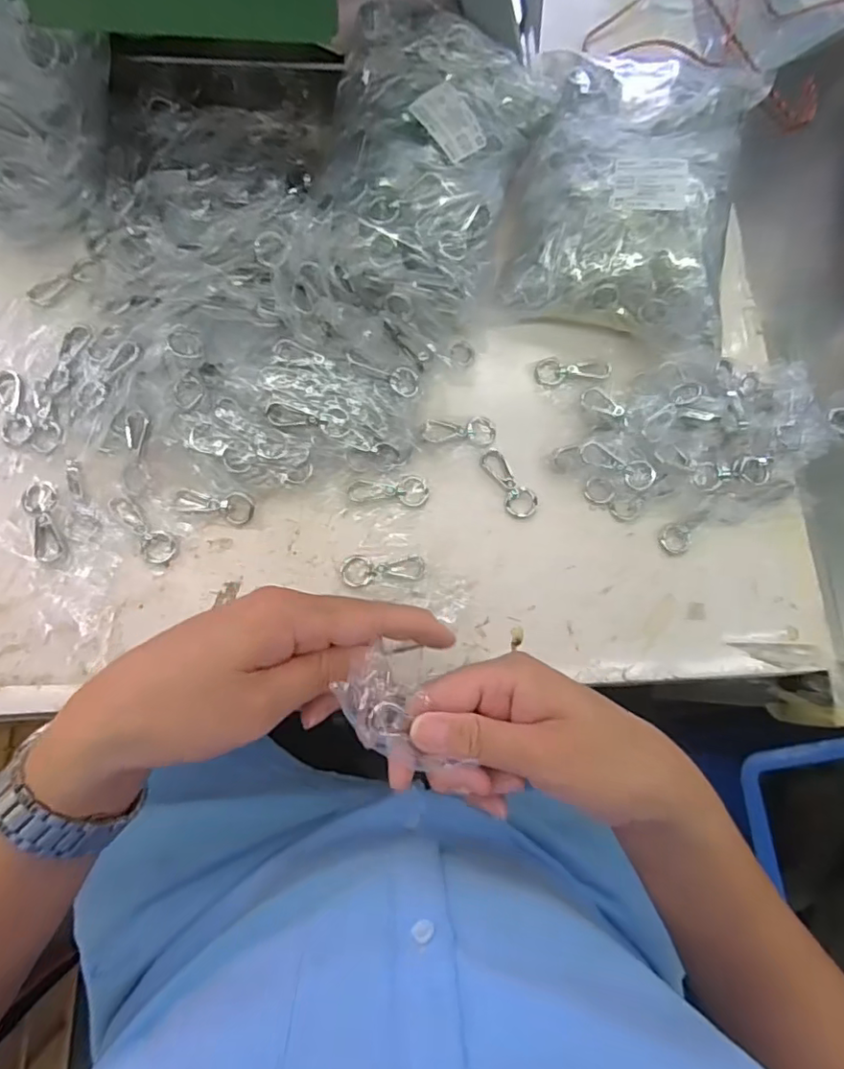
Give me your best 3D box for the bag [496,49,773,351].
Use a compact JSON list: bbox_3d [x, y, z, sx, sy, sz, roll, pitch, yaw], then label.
[{"bbox_3d":[0.161,-0.266,0.434,0.165,0.067,0.226,11,75,-3],"label":"bag"}]

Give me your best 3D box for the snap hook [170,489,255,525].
[{"bbox_3d":[-0.144,-0.020,0.391,0.054,0.007,0.021,8,76,-4],"label":"snap hook"}]

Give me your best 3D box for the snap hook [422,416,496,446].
[{"bbox_3d":[0.029,-0.077,0.418,0.056,0.005,0.025,-6,77,-7],"label":"snap hook"}]

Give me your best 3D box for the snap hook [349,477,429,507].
[{"bbox_3d":[-0.024,-0.031,0.406,0.058,0.004,0.022,-2,77,-7],"label":"snap hook"}]

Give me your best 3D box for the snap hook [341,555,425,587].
[{"bbox_3d":[-0.027,0.025,0.390,0.058,0.004,0.022,2,76,-6],"label":"snap hook"}]

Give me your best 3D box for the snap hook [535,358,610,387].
[{"bbox_3d":[0.119,-0.131,0.442,0.057,0.008,0.022,-5,77,-7],"label":"snap hook"}]

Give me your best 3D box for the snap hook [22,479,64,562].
[{"bbox_3d":[-0.254,-0.010,0.377,0.021,0.007,0.057,-13,78,-9],"label":"snap hook"}]

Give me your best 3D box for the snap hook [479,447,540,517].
[{"bbox_3d":[0.063,-0.038,0.420,0.024,0.006,0.058,-36,83,-13],"label":"snap hook"}]

